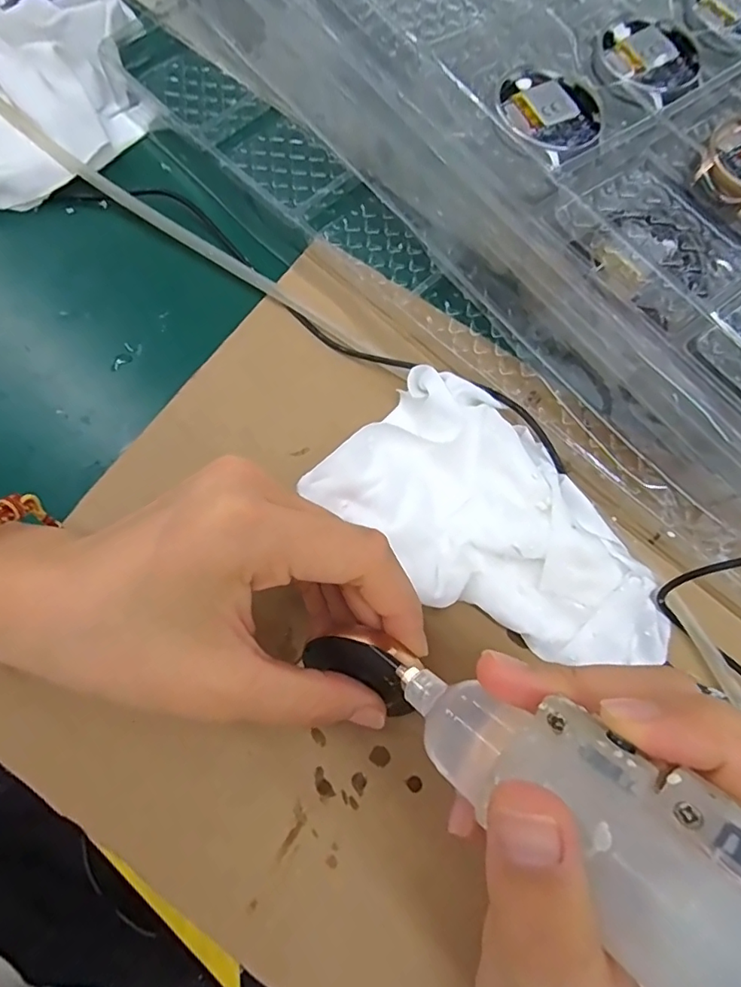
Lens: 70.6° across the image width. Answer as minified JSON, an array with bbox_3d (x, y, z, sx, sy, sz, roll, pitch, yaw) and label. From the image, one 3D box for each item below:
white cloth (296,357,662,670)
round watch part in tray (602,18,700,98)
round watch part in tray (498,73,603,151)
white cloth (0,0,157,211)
[{"bbox_3d":[0.048,0.012,0.208,0.127,0.039,0.080,40,77,9],"label":"white cloth"},{"bbox_3d":[0.117,-0.183,0.217,0.039,0.004,0.043,23,75,5],"label":"round watch part in tray"},{"bbox_3d":[0.070,-0.150,0.206,0.038,0.007,0.039,0,75,-2],"label":"round watch part in tray"},{"bbox_3d":[-0.161,-0.203,0.266,0.077,0.035,0.135,38,77,8],"label":"white cloth"}]

